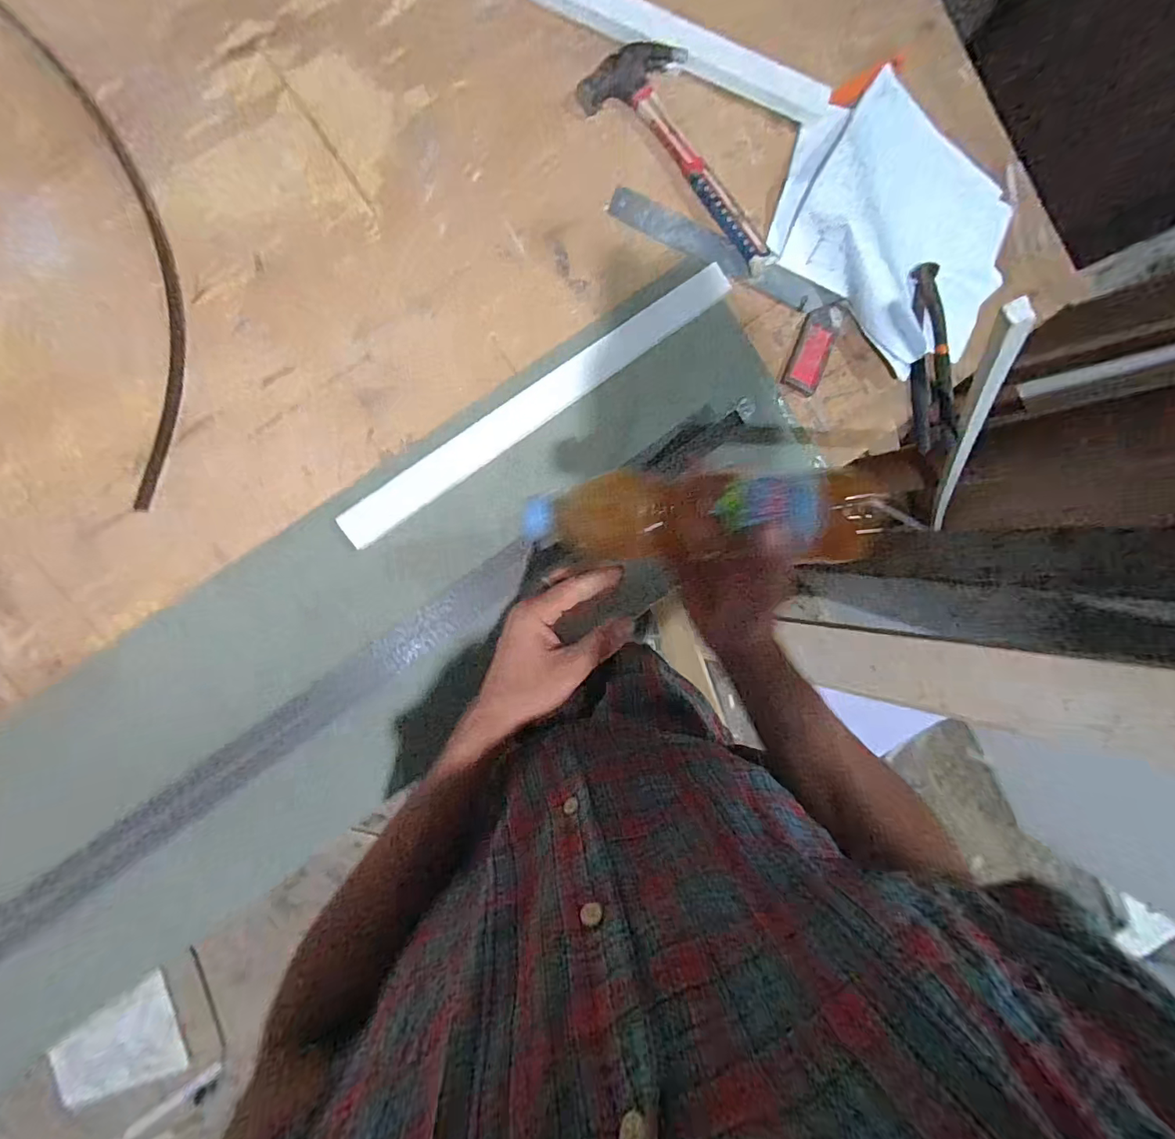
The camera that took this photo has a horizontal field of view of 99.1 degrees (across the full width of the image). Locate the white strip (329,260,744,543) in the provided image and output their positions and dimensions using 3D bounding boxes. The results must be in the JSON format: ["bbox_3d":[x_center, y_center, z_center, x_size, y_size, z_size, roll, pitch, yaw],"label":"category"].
[{"bbox_3d":[-0.055,-0.187,0.547,0.489,0.014,0.046,-36,84,-4],"label":"white strip"}]

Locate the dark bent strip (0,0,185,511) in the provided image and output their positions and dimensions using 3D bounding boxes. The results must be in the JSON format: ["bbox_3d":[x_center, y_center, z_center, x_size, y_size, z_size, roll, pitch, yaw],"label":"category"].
[{"bbox_3d":[-0.800,-0.426,0.440,0.931,0.030,0.418,22,90,-8],"label":"dark bent strip"}]

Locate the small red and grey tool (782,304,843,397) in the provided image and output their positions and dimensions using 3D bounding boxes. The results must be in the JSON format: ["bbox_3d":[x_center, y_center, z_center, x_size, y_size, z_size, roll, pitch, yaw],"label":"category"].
[{"bbox_3d":[0.270,-0.264,0.597,0.042,0.007,0.108,21,90,-8],"label":"small red and grey tool"}]

